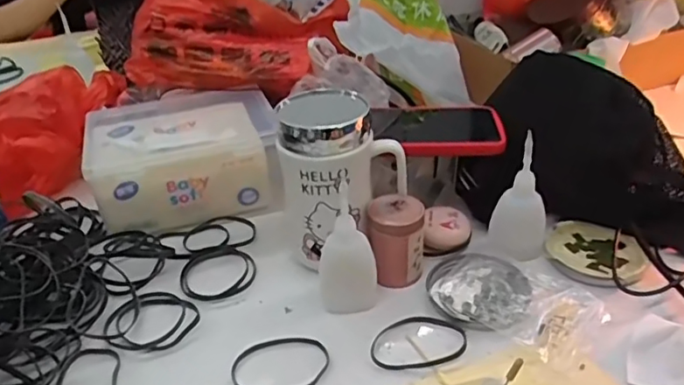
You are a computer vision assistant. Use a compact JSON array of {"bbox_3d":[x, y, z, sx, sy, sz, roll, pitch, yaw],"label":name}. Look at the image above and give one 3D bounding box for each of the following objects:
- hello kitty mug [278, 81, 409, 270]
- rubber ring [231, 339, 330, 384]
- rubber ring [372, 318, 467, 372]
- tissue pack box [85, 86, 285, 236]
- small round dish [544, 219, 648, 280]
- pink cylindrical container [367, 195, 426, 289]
[{"bbox_3d":[-0.006,-0.011,0.484,0.098,0.145,0.086,22,39,34],"label":"hello kitty mug"},{"bbox_3d":[-0.044,0.123,0.418,0.068,0.005,0.051,-2,32,2],"label":"rubber ring"},{"bbox_3d":[0.056,0.108,0.428,0.070,0.004,0.045,-3,31,0],"label":"rubber ring"},{"bbox_3d":[-0.167,-0.045,0.606,0.185,0.082,0.174,-13,34,-15],"label":"tissue pack box"},{"bbox_3d":[0.214,0.052,0.499,0.076,0.011,0.071,6,32,13],"label":"small round dish"},{"bbox_3d":[0.044,0.037,0.480,0.047,0.059,0.041,1,33,6],"label":"pink cylindrical container"}]

